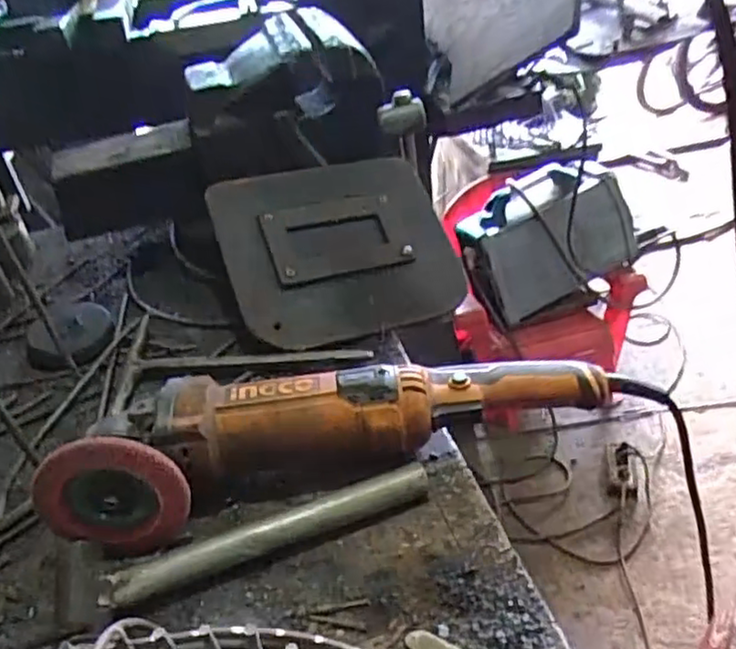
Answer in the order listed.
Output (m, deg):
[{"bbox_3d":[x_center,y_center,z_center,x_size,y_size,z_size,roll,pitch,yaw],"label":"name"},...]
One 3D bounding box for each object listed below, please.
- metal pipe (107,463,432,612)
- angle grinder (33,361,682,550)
[{"bbox_3d":[-0.062,0.138,0.451,0.215,0.021,0.024,-17,39,-14],"label":"metal pipe"},{"bbox_3d":[0.003,0.072,0.482,0.425,0.079,0.097,-6,37,-1],"label":"angle grinder"}]

